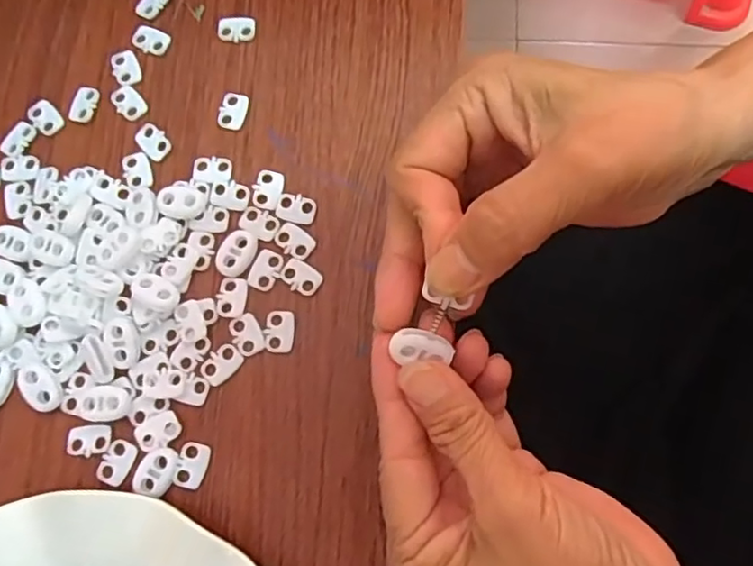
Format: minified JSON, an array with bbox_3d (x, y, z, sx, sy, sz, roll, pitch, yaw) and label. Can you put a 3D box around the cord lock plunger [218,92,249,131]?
[{"bbox_3d":[-0.071,-0.085,0.305,0.013,0.004,0.019,13,76,5],"label":"cord lock plunger"}]

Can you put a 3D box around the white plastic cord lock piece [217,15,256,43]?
[{"bbox_3d":[-0.072,-0.129,0.316,0.019,0.004,0.013,2,76,2],"label":"white plastic cord lock piece"}]

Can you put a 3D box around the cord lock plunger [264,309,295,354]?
[{"bbox_3d":[-0.044,0.021,0.278,0.013,0.004,0.019,3,76,2],"label":"cord lock plunger"}]

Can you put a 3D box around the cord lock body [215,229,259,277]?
[{"bbox_3d":[-0.064,-0.014,0.287,0.015,0.004,0.023,28,78,8],"label":"cord lock body"}]

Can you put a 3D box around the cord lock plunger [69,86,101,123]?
[{"bbox_3d":[-0.146,-0.089,0.309,0.011,0.004,0.018,15,76,6],"label":"cord lock plunger"}]

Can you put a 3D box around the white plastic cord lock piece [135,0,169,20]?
[{"bbox_3d":[-0.115,-0.145,0.322,0.011,0.004,0.019,31,78,9],"label":"white plastic cord lock piece"}]

